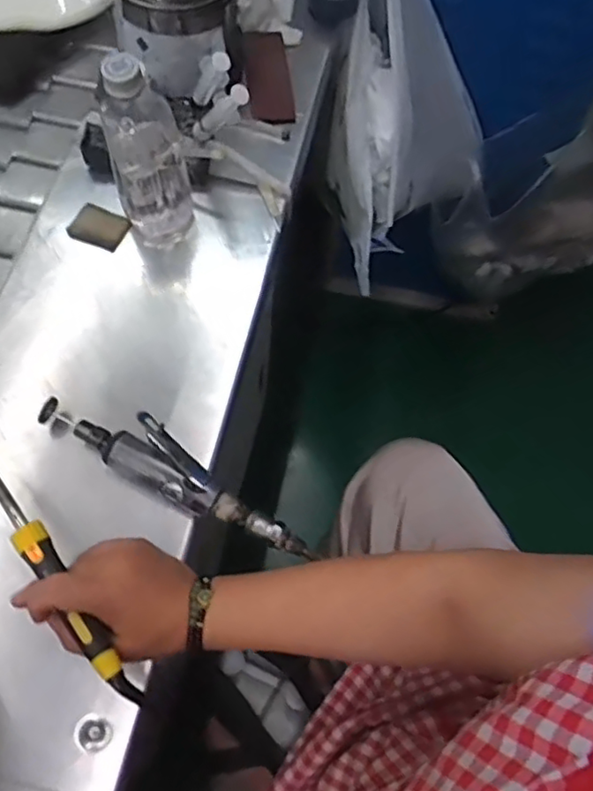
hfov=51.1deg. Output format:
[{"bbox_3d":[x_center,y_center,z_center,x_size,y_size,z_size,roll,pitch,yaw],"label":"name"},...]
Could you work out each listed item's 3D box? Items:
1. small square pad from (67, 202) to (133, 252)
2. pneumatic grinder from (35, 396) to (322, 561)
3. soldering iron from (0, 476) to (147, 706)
[{"bbox_3d":[-0.202,-0.171,0.636,0.054,0.012,0.042,26,67,9],"label":"small square pad"},{"bbox_3d":[-0.098,0.060,0.514,0.258,0.046,0.050,29,67,11],"label":"pneumatic grinder"},{"bbox_3d":[-0.179,0.121,0.447,0.020,0.018,0.231,-35,75,-16],"label":"soldering iron"}]

